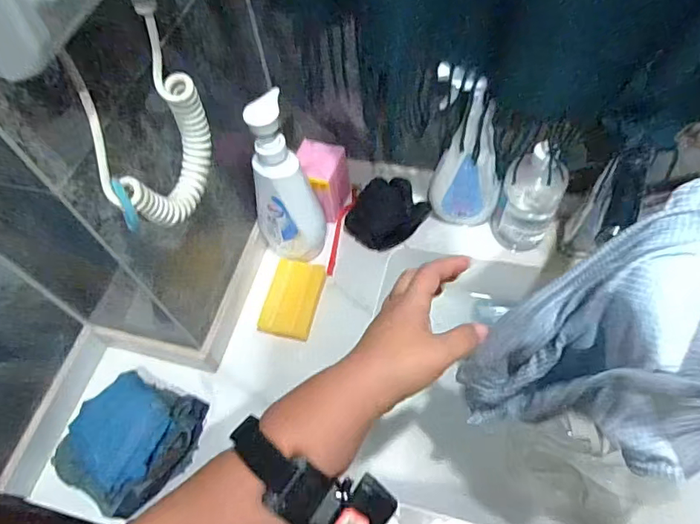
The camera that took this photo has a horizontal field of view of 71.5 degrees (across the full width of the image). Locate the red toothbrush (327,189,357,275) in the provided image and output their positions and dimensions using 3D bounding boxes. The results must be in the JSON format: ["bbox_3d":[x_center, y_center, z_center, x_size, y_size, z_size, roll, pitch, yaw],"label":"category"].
[{"bbox_3d":[-0.014,-0.048,0.732,0.019,0.016,0.149,12,61,12],"label":"red toothbrush"}]

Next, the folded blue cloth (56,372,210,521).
[{"bbox_3d":[-0.263,0.203,0.560,0.124,0.065,0.136,24,64,18],"label":"folded blue cloth"}]

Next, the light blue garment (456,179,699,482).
[{"bbox_3d":[0.158,0.067,0.321,0.056,0.274,0.127,12,59,-11],"label":"light blue garment"}]

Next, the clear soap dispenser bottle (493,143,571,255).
[{"bbox_3d":[0.244,-0.087,0.644,0.063,0.179,0.069,-35,63,-16],"label":"clear soap dispenser bottle"}]

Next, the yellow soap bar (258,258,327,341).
[{"bbox_3d":[-0.079,0.048,0.677,0.069,0.014,0.115,9,60,10],"label":"yellow soap bar"}]

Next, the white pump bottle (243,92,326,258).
[{"bbox_3d":[-0.081,-0.088,0.617,0.073,0.245,0.070,-2,59,3],"label":"white pump bottle"}]

